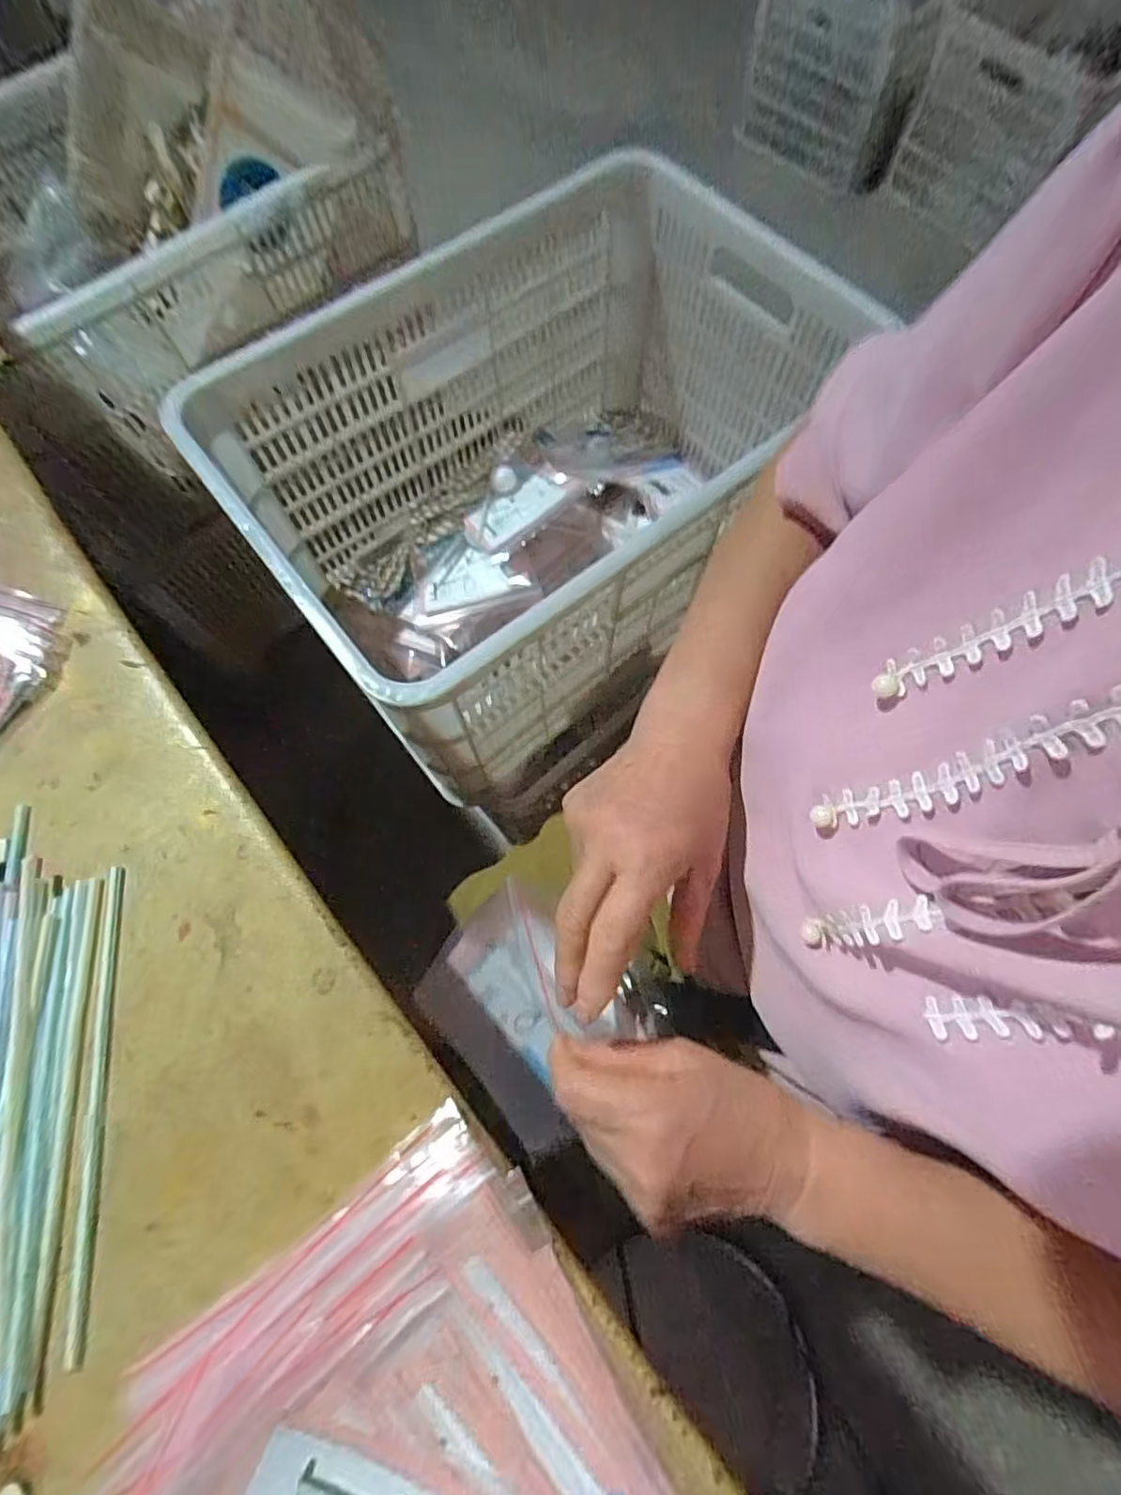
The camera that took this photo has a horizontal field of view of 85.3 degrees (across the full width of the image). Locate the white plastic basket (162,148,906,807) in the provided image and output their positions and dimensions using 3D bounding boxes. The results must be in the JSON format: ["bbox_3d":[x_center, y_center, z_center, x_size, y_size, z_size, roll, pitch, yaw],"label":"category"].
[{"bbox_3d":[-0.008,-0.291,0.731,0.628,0.366,0.415,-38,73,-11],"label":"white plastic basket"}]

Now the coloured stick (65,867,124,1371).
[{"bbox_3d":[-0.225,0.165,0.297,0.008,0.006,0.211,-9,70,-4],"label":"coloured stick"}]

